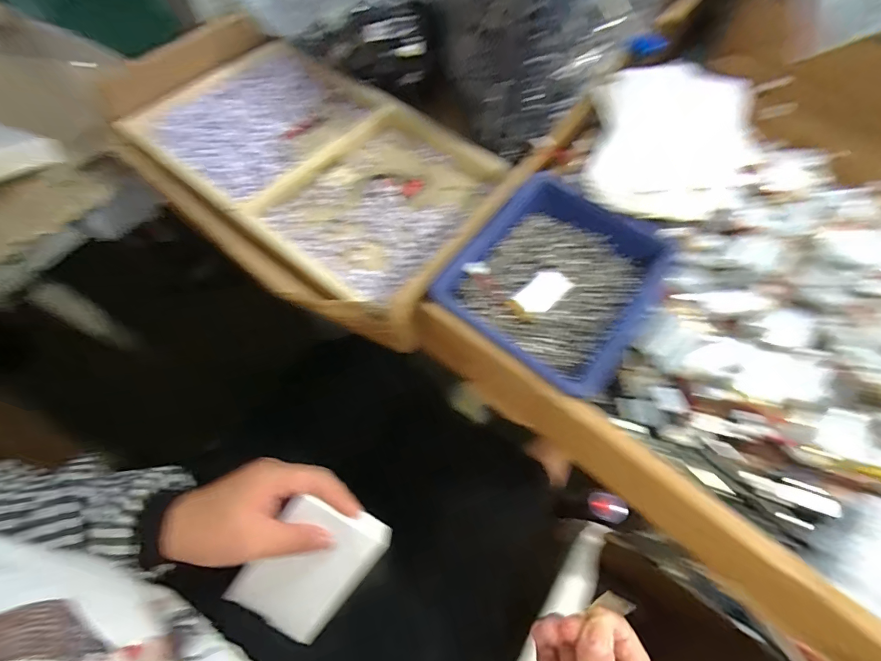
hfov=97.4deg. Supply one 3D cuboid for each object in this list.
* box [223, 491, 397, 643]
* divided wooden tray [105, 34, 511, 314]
[{"bbox_3d":[-0.101,0.180,0.295,0.077,0.016,0.108,36,100,-5],"label":"box"},{"bbox_3d":[-0.115,-0.164,0.363,0.306,0.031,0.197,33,68,13],"label":"divided wooden tray"}]

